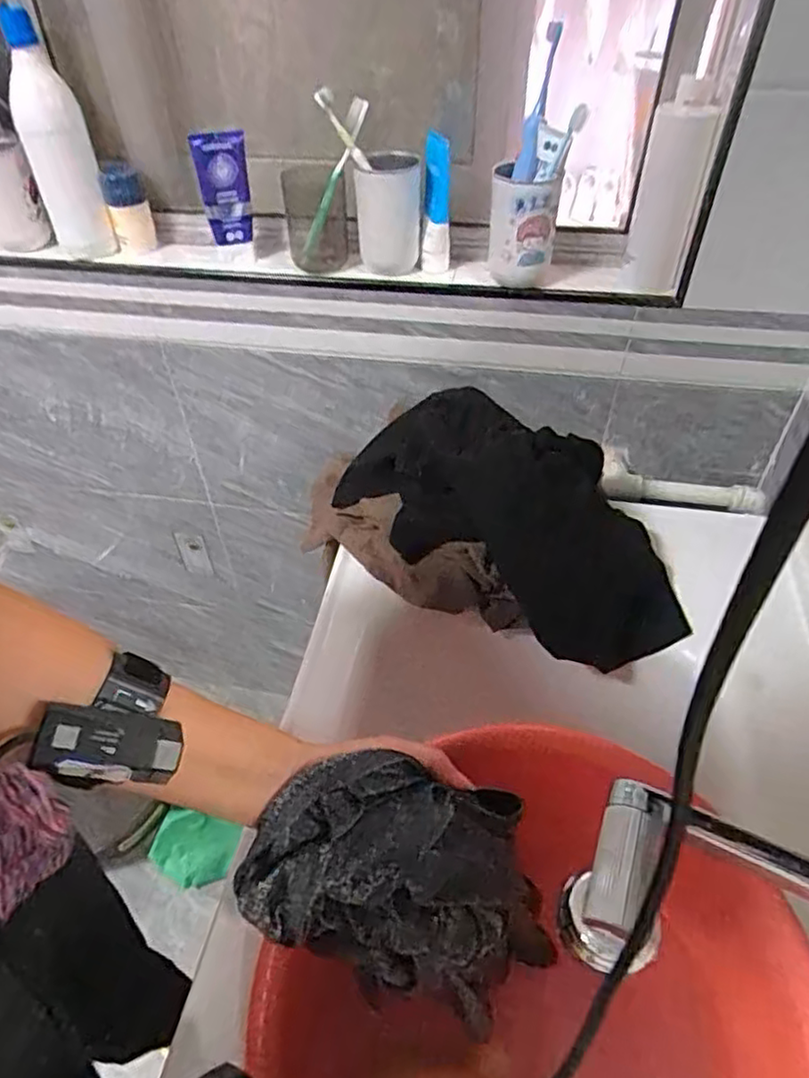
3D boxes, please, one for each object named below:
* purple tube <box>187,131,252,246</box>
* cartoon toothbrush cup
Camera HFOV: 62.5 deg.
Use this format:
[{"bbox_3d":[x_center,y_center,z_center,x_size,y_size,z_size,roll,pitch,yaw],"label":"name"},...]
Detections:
[{"bbox_3d":[-0.221,-0.430,0.819,0.061,0.119,0.052,-10,47,-9],"label":"purple tube"},{"bbox_3d":[0.141,-0.375,0.802,0.077,0.121,0.092,8,47,8],"label":"cartoon toothbrush cup"}]

